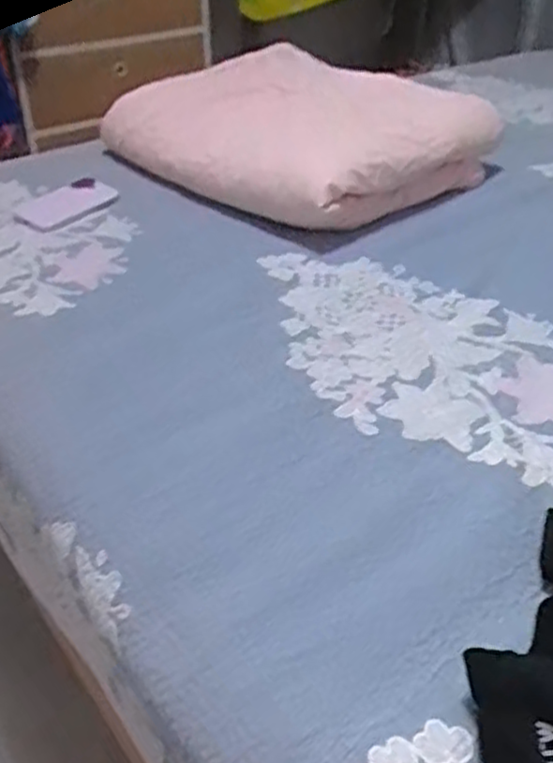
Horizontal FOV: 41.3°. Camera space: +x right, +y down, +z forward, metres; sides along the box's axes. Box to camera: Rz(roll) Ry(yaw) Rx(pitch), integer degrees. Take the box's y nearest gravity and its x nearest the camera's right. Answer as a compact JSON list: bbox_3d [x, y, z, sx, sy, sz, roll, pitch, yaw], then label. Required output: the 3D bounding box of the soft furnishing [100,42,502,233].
[{"bbox_3d":[0.062,-0.392,1.147,0.511,0.164,0.401,-27,45,-30],"label":"soft furnishing"}]

